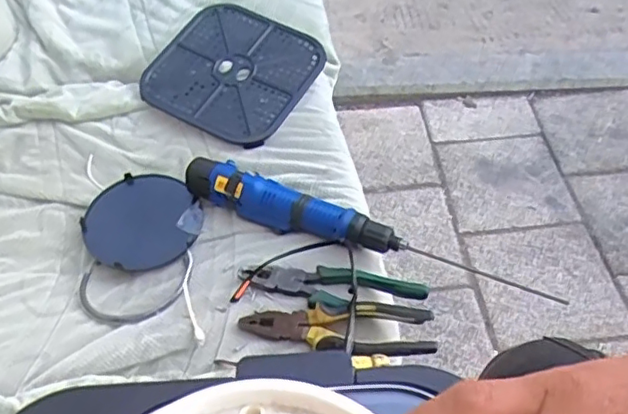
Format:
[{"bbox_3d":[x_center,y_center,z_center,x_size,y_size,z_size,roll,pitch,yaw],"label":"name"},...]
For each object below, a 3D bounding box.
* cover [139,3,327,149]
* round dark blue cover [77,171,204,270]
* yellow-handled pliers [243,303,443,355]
[{"bbox_3d":[-0.115,-0.190,0.860,0.210,0.011,0.196,26,71,14],"label":"cover"},{"bbox_3d":[-0.210,0.018,0.752,0.134,0.010,0.134,-1,57,2],"label":"round dark blue cover"},{"bbox_3d":[0.021,0.118,0.608,0.189,0.032,0.046,3,49,6],"label":"yellow-handled pliers"}]

